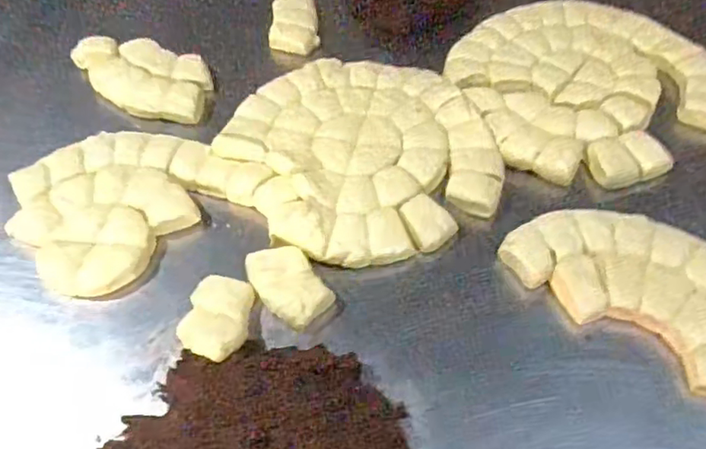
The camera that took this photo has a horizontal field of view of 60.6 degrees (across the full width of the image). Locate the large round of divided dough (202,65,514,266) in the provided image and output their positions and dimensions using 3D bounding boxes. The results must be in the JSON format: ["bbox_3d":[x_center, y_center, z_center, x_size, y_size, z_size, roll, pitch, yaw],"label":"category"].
[{"bbox_3d":[0.006,-0.097,0.734,0.328,0.023,0.307,-1,55,1],"label":"large round of divided dough"}]

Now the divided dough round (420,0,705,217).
[{"bbox_3d":[0.276,-0.186,0.798,0.394,0.027,0.340,-13,56,-7],"label":"divided dough round"}]

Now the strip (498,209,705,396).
[{"bbox_3d":[0.310,0.066,0.609,0.297,0.031,0.137,34,63,22],"label":"strip"}]

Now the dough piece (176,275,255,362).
[{"bbox_3d":[-0.134,0.093,0.600,0.066,0.027,0.088,9,56,8],"label":"dough piece"}]

